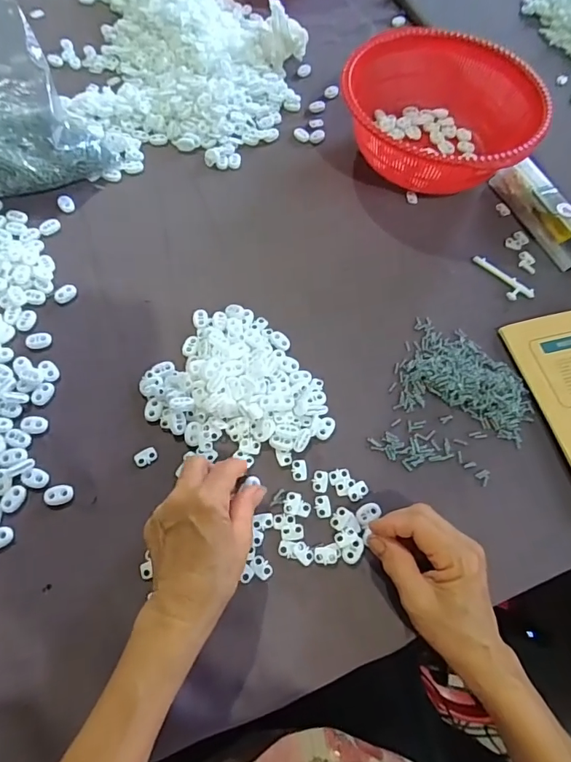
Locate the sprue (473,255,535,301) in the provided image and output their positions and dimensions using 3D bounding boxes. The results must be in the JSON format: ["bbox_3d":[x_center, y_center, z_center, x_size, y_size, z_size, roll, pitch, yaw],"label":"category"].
[{"bbox_3d":[0.239,-0.114,0.521,0.026,0.004,0.077,-40,72,-21],"label":"sprue"}]

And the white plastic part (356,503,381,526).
[{"bbox_3d":[0.070,0.111,0.397,0.022,0.004,0.014,-26,68,-16],"label":"white plastic part"}]

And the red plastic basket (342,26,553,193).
[{"bbox_3d":[0.186,-0.324,0.573,0.225,0.081,0.220,10,63,2],"label":"red plastic basket"}]

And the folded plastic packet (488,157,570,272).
[{"bbox_3d":[0.305,-0.200,0.547,0.041,0.036,0.153,-18,66,-12],"label":"folded plastic packet"}]

